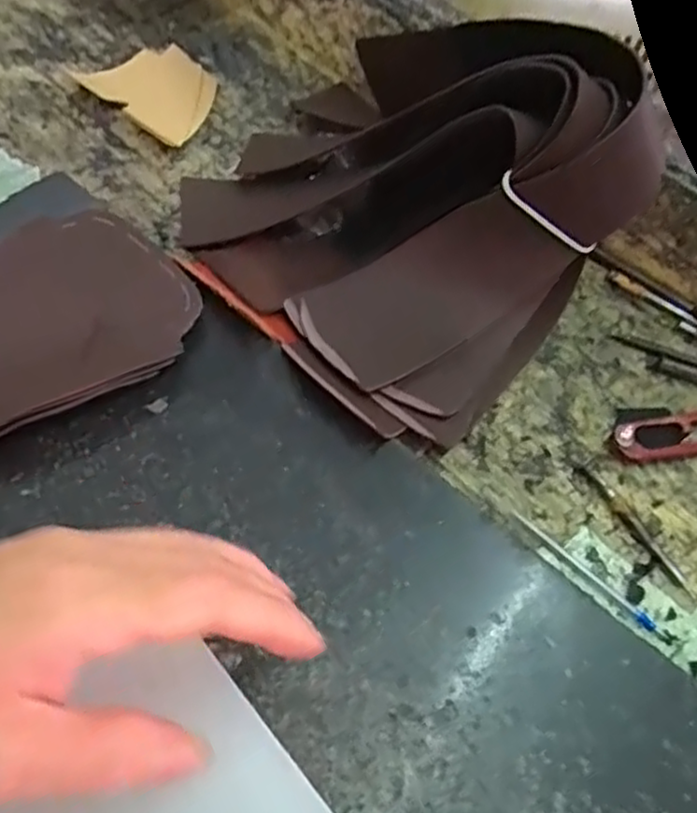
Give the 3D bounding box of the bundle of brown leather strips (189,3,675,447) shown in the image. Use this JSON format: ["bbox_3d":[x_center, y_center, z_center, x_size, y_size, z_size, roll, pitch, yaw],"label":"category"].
[{"bbox_3d":[0.024,-0.135,0.374,0.194,0.106,0.257,-31,68,-23],"label":"bundle of brown leather strips"}]

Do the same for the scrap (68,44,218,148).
[{"bbox_3d":[-0.131,-0.218,0.481,0.096,0.012,0.063,35,62,17],"label":"scrap"}]

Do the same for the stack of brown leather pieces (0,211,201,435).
[{"bbox_3d":[-0.159,-0.032,0.326,0.173,0.015,0.106,-34,66,-22],"label":"stack of brown leather pieces"}]

